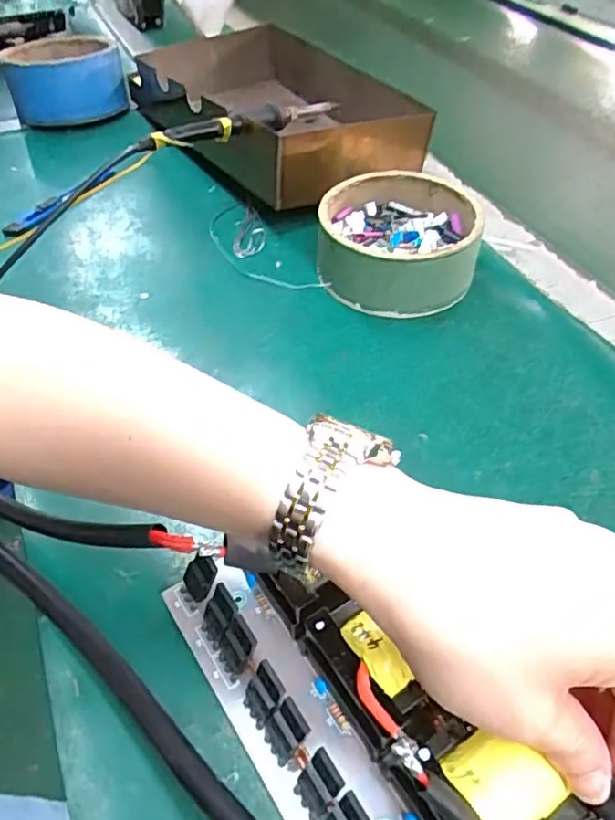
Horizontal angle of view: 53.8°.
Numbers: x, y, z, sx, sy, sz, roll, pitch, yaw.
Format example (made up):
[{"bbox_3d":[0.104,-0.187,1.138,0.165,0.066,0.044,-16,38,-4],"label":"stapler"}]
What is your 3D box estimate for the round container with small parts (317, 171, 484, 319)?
[{"bbox_3d":[0.069,-0.129,0.463,0.114,0.050,0.116,0,49,0],"label":"round container with small parts"}]

